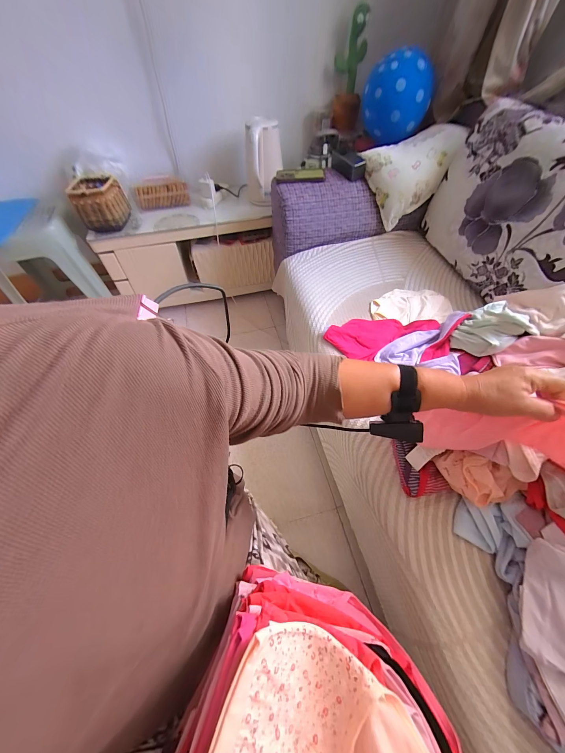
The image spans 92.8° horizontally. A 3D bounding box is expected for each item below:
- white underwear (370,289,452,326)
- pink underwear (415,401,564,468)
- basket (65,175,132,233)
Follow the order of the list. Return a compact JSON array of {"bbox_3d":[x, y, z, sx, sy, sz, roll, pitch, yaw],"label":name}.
[{"bbox_3d":[0.356,-0.205,0.763,0.211,0.020,0.134,-2,55,1],"label":"white underwear"},{"bbox_3d":[0.318,0.092,0.375,0.092,0.225,0.039,49,62,-17],"label":"pink underwear"},{"bbox_3d":[-0.653,-0.618,0.984,0.172,0.151,0.178,-29,60,-17],"label":"basket"}]

